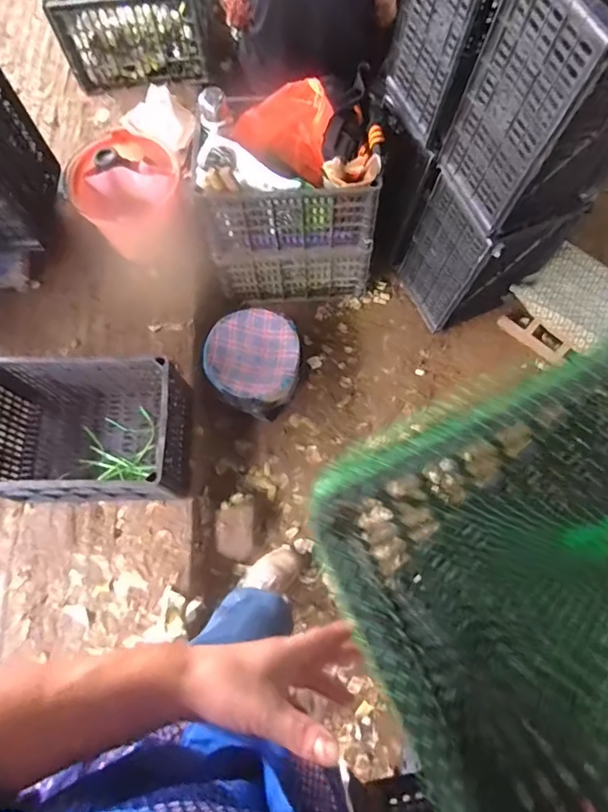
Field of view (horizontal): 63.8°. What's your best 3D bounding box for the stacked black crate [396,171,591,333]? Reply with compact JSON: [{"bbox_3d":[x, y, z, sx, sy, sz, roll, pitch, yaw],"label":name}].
[{"bbox_3d":[0.469,-0.428,1.314,0.293,0.418,0.243,-26,73,-9],"label":"stacked black crate"}]

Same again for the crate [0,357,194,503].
[{"bbox_3d":[-0.506,0.041,1.152,0.438,0.227,0.327,-2,71,-1],"label":"crate"}]

